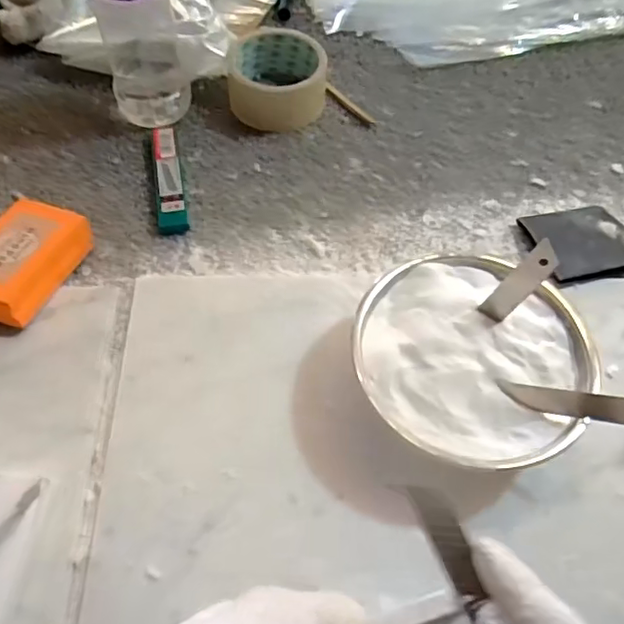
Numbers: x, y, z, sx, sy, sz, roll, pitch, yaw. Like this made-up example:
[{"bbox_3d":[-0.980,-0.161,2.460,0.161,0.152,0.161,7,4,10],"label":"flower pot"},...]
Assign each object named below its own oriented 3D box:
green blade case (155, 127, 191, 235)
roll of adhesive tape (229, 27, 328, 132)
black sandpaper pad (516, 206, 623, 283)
[{"bbox_3d":[-0.120,-0.113,0.520,0.023,0.015,0.111,-7,59,-7],"label":"green blade case"},{"bbox_3d":[-0.031,-0.215,0.564,0.086,0.039,0.090,1,59,-2],"label":"roll of adhesive tape"},{"bbox_3d":[0.217,-0.057,0.492,0.083,0.025,0.075,-11,60,-9],"label":"black sandpaper pad"}]

